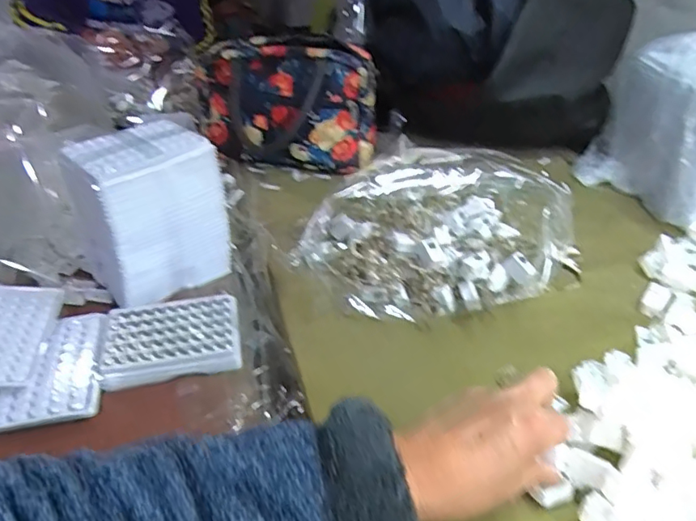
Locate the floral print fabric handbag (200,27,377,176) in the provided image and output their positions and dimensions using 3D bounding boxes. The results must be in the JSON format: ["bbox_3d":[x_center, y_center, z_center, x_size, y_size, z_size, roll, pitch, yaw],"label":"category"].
[{"bbox_3d":[-0.087,-0.215,0.755,0.242,0.160,0.106,19,40,24],"label":"floral print fabric handbag"}]

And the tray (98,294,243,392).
[{"bbox_3d":[-0.172,0.077,0.538,0.126,0.027,0.086,-8,37,-12],"label":"tray"}]

